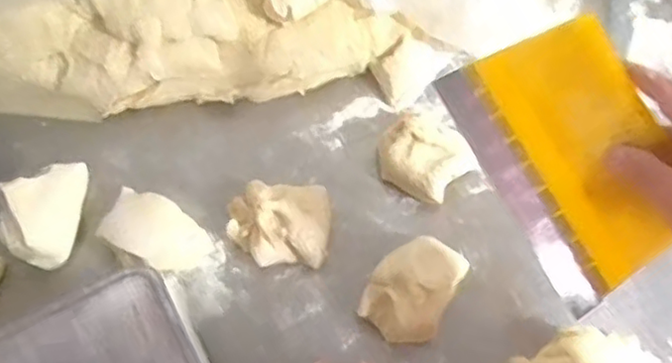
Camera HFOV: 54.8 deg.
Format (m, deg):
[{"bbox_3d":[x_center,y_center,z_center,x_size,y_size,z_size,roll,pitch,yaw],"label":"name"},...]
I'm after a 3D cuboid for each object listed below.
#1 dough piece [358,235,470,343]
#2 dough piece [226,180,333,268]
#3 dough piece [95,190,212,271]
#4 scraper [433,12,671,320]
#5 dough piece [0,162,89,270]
[{"bbox_3d":[0.067,0.090,0.561,0.066,0.040,0.093,27,66,14],"label":"dough piece"},{"bbox_3d":[-0.054,0.035,0.593,0.097,0.038,0.077,6,63,4],"label":"dough piece"},{"bbox_3d":[-0.164,0.047,0.589,0.094,0.032,0.060,22,65,12],"label":"dough piece"},{"bbox_3d":[0.160,-0.015,0.447,0.008,0.126,0.186,-22,79,-43],"label":"scraper"},{"bbox_3d":[-0.271,0.026,0.597,0.058,0.045,0.101,3,63,2],"label":"dough piece"}]

